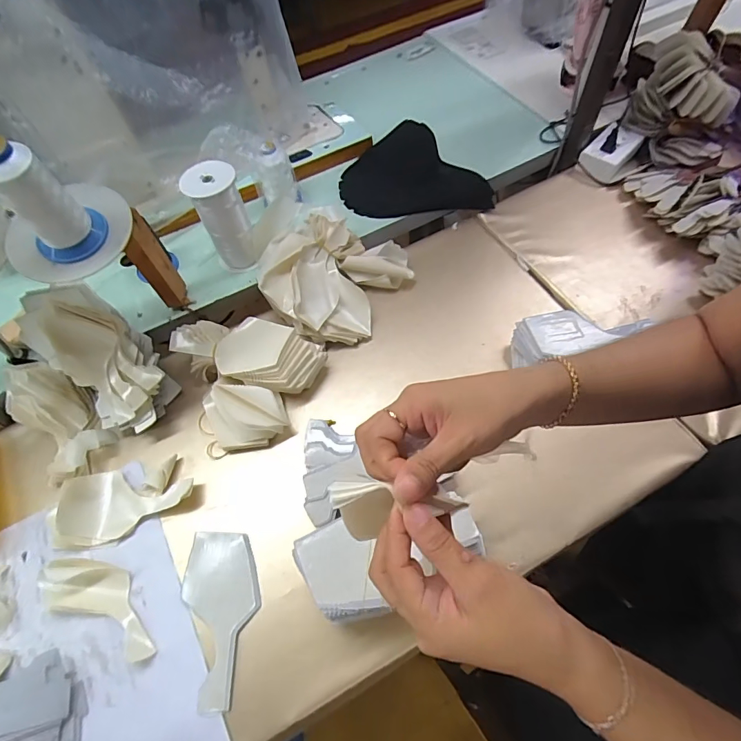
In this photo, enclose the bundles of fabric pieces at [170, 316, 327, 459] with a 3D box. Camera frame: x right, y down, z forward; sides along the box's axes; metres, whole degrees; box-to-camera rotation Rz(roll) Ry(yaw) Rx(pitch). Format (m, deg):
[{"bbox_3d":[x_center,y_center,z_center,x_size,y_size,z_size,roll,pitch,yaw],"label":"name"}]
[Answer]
[{"bbox_3d":[-0.186,0.014,0.610,0.217,0.068,0.190,5,61,7],"label":"bundles of fabric pieces"}]

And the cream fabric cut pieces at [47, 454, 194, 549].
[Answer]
[{"bbox_3d":[-0.330,0.171,0.563,0.184,0.027,0.090,-16,60,-5],"label":"cream fabric cut pieces"}]

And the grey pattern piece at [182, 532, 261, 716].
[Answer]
[{"bbox_3d":[-0.178,0.284,0.497,0.085,0.021,0.178,2,64,3],"label":"grey pattern piece"}]

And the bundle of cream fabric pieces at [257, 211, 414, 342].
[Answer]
[{"bbox_3d":[-0.062,-0.161,0.685,0.202,0.068,0.220,32,67,20],"label":"bundle of cream fabric pieces"}]

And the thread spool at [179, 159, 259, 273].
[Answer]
[{"bbox_3d":[-0.232,-0.239,0.688,0.077,0.158,0.076,-22,62,-8],"label":"thread spool"}]

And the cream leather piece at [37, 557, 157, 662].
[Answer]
[{"bbox_3d":[-0.319,0.273,0.511,0.170,0.022,0.063,20,64,15],"label":"cream leather piece"}]

